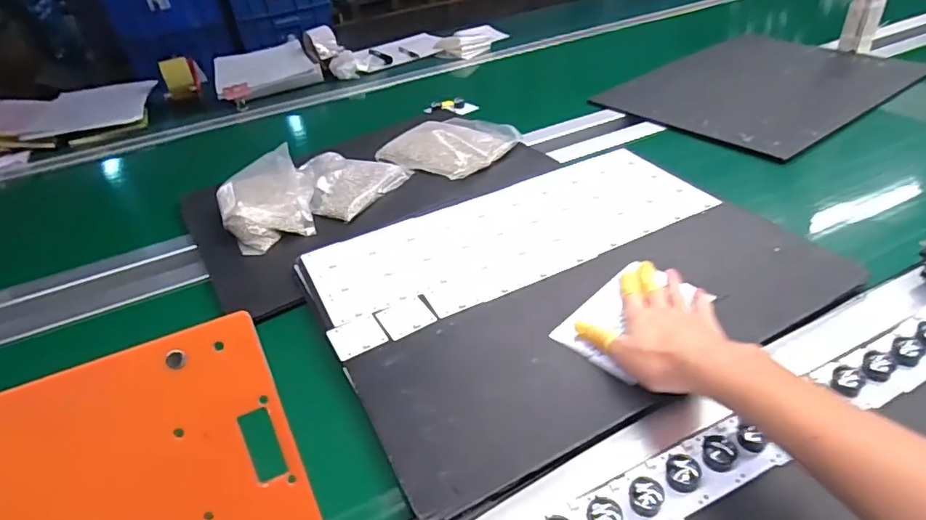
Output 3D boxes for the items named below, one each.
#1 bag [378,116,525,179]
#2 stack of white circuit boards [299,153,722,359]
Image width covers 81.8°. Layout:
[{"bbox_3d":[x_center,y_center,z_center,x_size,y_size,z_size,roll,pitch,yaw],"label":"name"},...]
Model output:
[{"bbox_3d":[-0.021,-0.183,0.826,0.178,0.025,0.170,20,43,31],"label":"bag"},{"bbox_3d":[0.055,-0.034,0.631,0.464,0.013,0.181,-20,38,-19],"label":"stack of white circuit boards"}]

